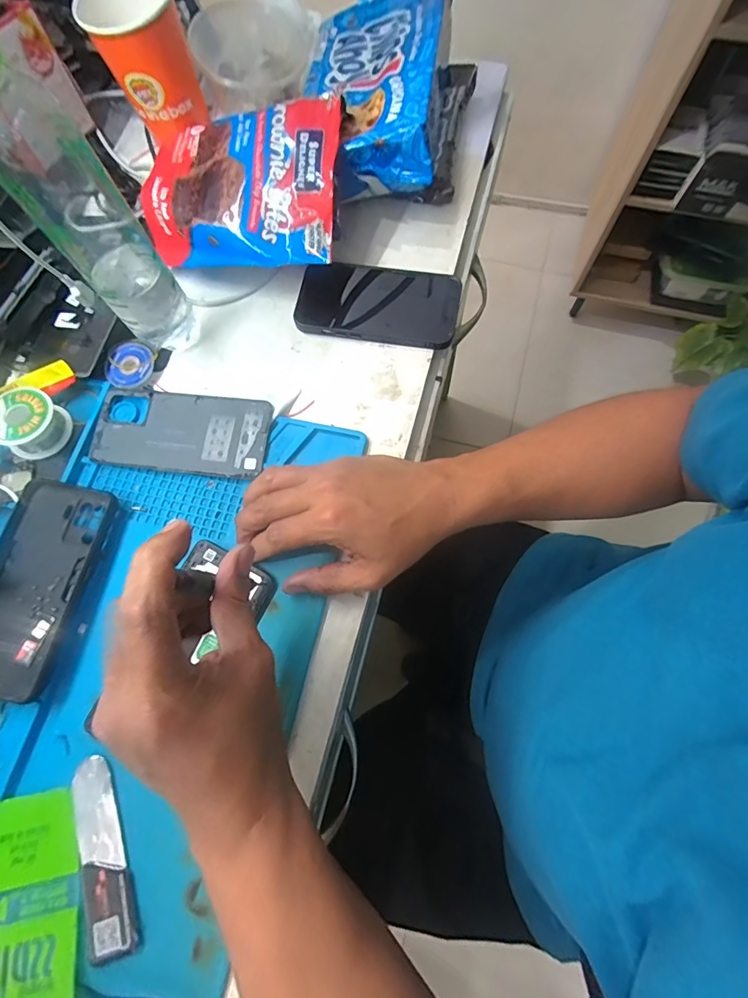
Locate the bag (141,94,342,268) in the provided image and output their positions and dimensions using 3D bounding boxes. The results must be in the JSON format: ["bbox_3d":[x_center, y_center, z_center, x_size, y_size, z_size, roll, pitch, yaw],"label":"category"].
[{"bbox_3d":[-0.117,-0.282,0.401,0.178,0.038,0.132,5,99,12],"label":"bag"}]

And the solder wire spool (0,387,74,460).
[{"bbox_3d":[-0.295,-0.065,0.374,0.049,0.031,0.053,-1,73,4],"label":"solder wire spool"}]

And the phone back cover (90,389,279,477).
[{"bbox_3d":[-0.168,-0.060,0.380,0.153,0.011,0.072,7,74,6],"label":"phone back cover"}]

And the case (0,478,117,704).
[{"bbox_3d":[-0.269,0.065,0.344,0.078,0.016,0.161,9,74,7],"label":"case"}]

